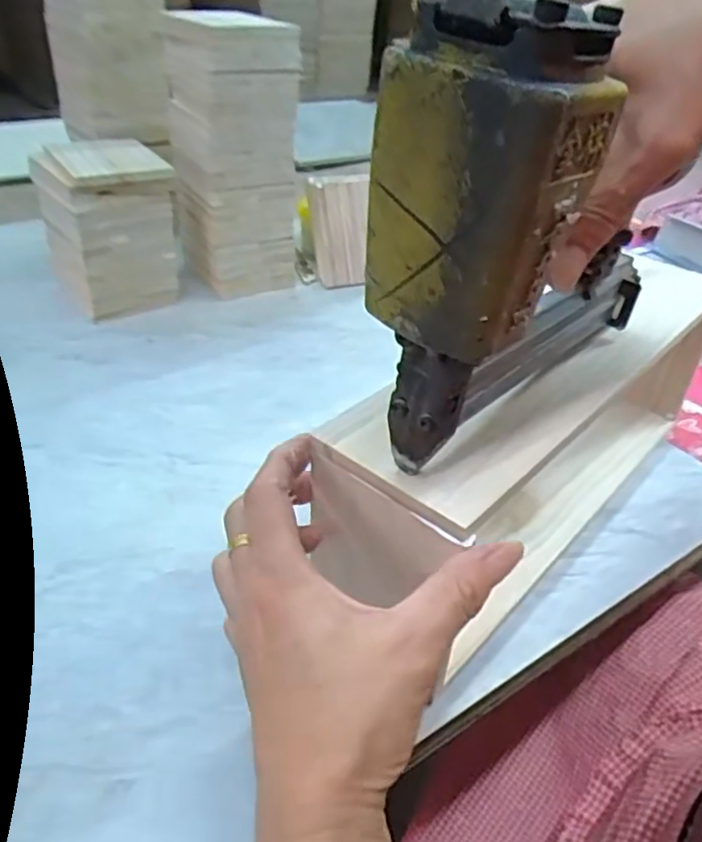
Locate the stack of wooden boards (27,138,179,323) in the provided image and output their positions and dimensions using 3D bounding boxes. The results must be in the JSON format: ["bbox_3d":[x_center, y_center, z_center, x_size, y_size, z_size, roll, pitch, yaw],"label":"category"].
[{"bbox_3d":[-0.230,-0.186,0.633,0.099,0.141,0.110,-17,41,-26],"label":"stack of wooden boards"}]

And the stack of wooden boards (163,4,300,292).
[{"bbox_3d":[-0.121,-0.265,0.661,0.103,0.250,0.109,-17,41,-26],"label":"stack of wooden boards"}]

